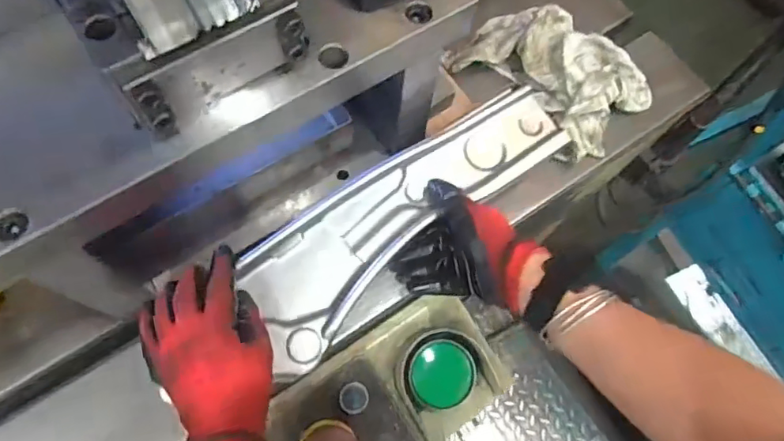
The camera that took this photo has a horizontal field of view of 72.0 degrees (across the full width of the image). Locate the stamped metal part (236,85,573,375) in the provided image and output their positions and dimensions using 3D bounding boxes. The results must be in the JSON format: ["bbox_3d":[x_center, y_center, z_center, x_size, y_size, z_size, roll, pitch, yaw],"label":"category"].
[{"bbox_3d":[0.020,-0.011,0.514,0.350,0.032,0.102,-36,73,-13],"label":"stamped metal part"}]

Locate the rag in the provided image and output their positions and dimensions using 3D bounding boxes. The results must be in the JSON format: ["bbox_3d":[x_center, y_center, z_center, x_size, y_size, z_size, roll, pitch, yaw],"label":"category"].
[{"bbox_3d":[0.208,-0.176,0.644,0.189,0.054,0.165,41,72,14],"label":"rag"}]

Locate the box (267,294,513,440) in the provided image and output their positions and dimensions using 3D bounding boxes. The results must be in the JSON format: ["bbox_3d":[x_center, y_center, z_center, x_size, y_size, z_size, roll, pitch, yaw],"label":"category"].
[{"bbox_3d":[-0.103,0.262,0.557,0.488,0.108,0.148,-30,71,-13],"label":"box"}]

